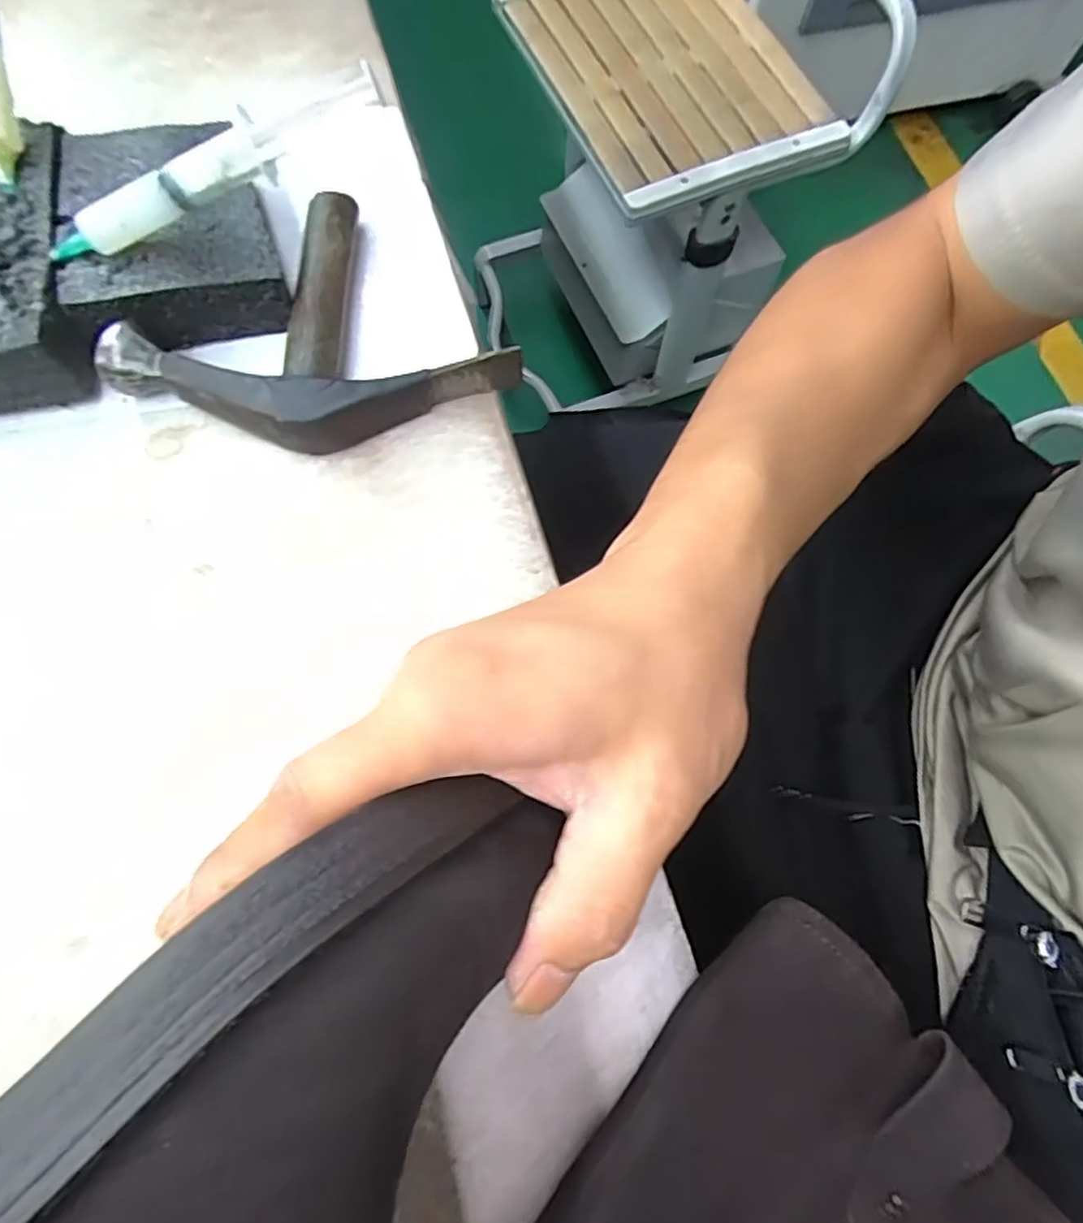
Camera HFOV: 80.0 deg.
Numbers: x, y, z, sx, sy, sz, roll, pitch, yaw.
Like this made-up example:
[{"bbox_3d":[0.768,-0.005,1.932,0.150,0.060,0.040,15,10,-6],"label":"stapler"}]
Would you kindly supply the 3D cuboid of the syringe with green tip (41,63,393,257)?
[{"bbox_3d":[-0.132,-0.170,0.252,0.142,0.015,0.011,-20,73,11],"label":"syringe with green tip"}]

